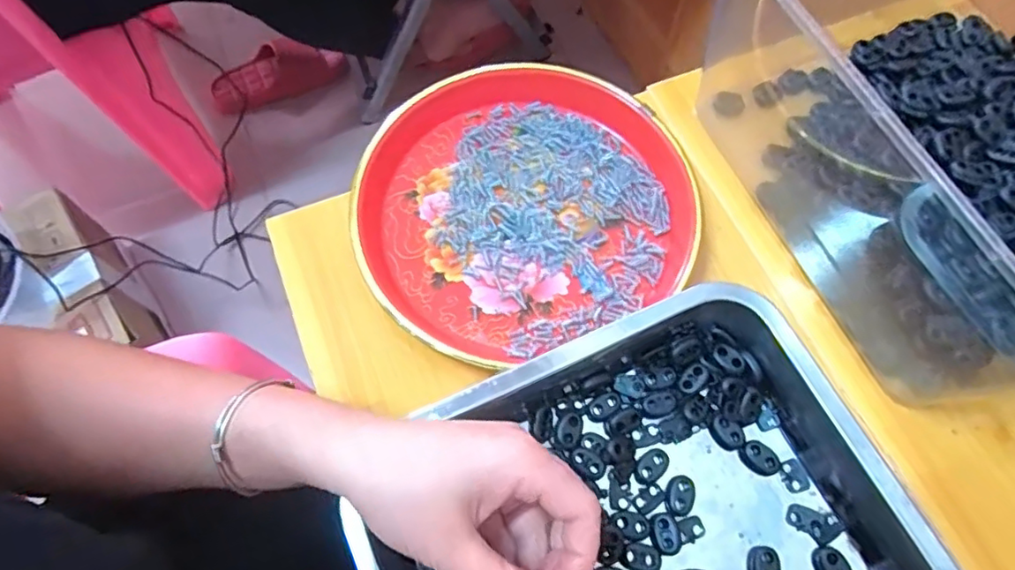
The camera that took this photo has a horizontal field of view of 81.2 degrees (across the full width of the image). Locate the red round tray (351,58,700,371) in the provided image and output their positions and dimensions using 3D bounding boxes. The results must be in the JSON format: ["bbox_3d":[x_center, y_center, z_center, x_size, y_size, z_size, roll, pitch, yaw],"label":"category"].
[{"bbox_3d":[0.012,-0.057,0.383,0.212,0.029,0.187,-23,70,-10],"label":"red round tray"}]

